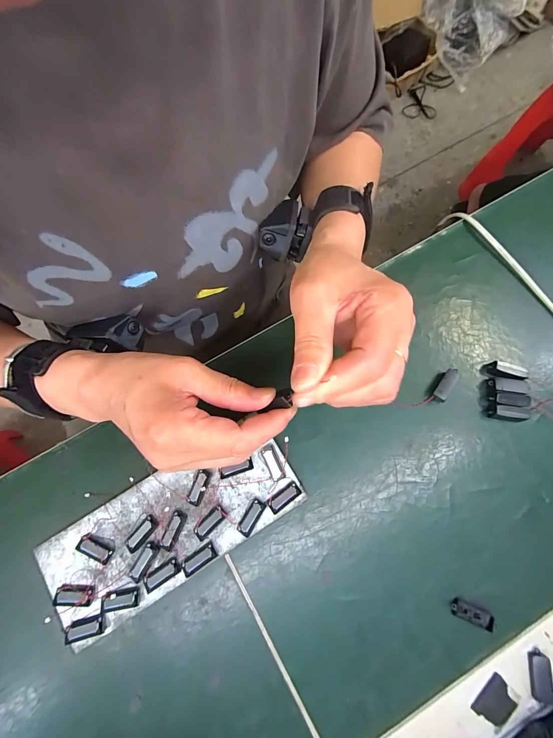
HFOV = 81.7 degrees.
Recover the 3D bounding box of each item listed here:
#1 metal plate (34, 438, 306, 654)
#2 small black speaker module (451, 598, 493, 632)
[{"bbox_3d":[-0.081,0.120,0.250,0.196,0.010,0.078,-31,79,-7],"label":"metal plate"},{"bbox_3d":[0.145,0.183,0.238,0.029,0.005,0.011,24,78,5],"label":"small black speaker module"}]

